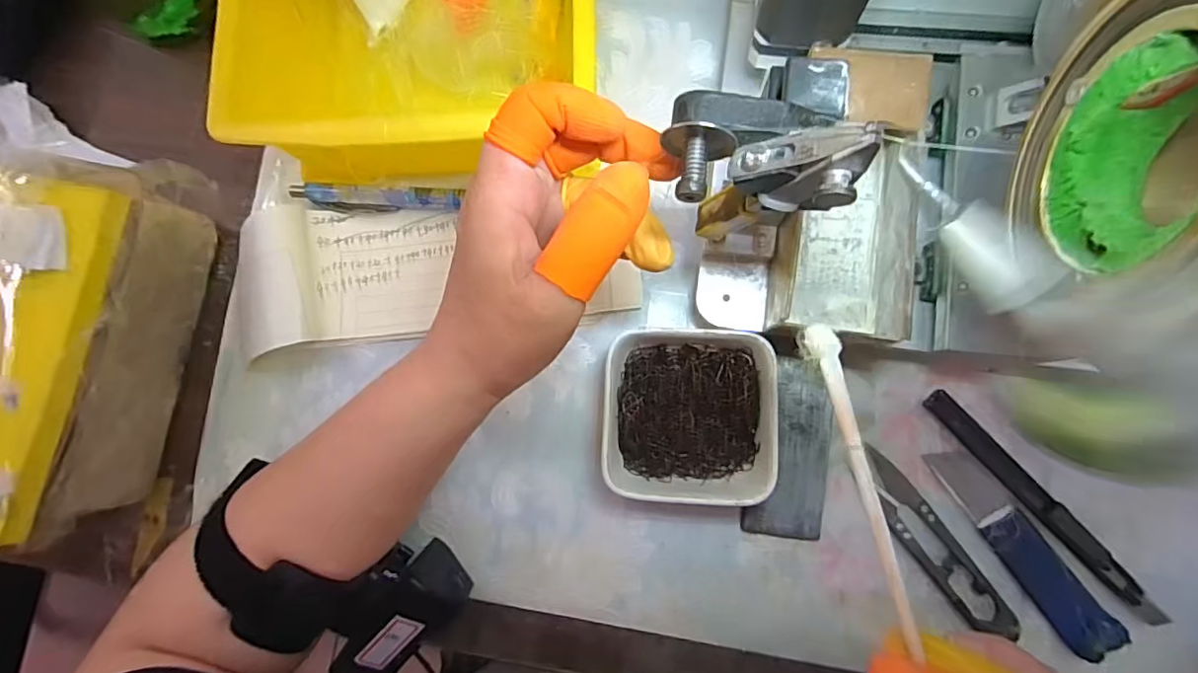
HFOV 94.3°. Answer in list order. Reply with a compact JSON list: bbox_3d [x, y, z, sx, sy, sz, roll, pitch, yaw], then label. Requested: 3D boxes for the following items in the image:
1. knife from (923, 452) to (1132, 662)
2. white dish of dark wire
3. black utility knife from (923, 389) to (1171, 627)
[{"bbox_3d":[0.198,0.099,0.261,0.023,0.010,0.105,-38,80,0],"label":"knife"},{"bbox_3d":[0.044,0.039,0.274,0.079,0.032,0.080,3,83,6],"label":"white dish of dark wire"},{"bbox_3d":[0.212,0.082,0.263,0.013,0.008,0.131,-42,80,-1],"label":"black utility knife"}]

